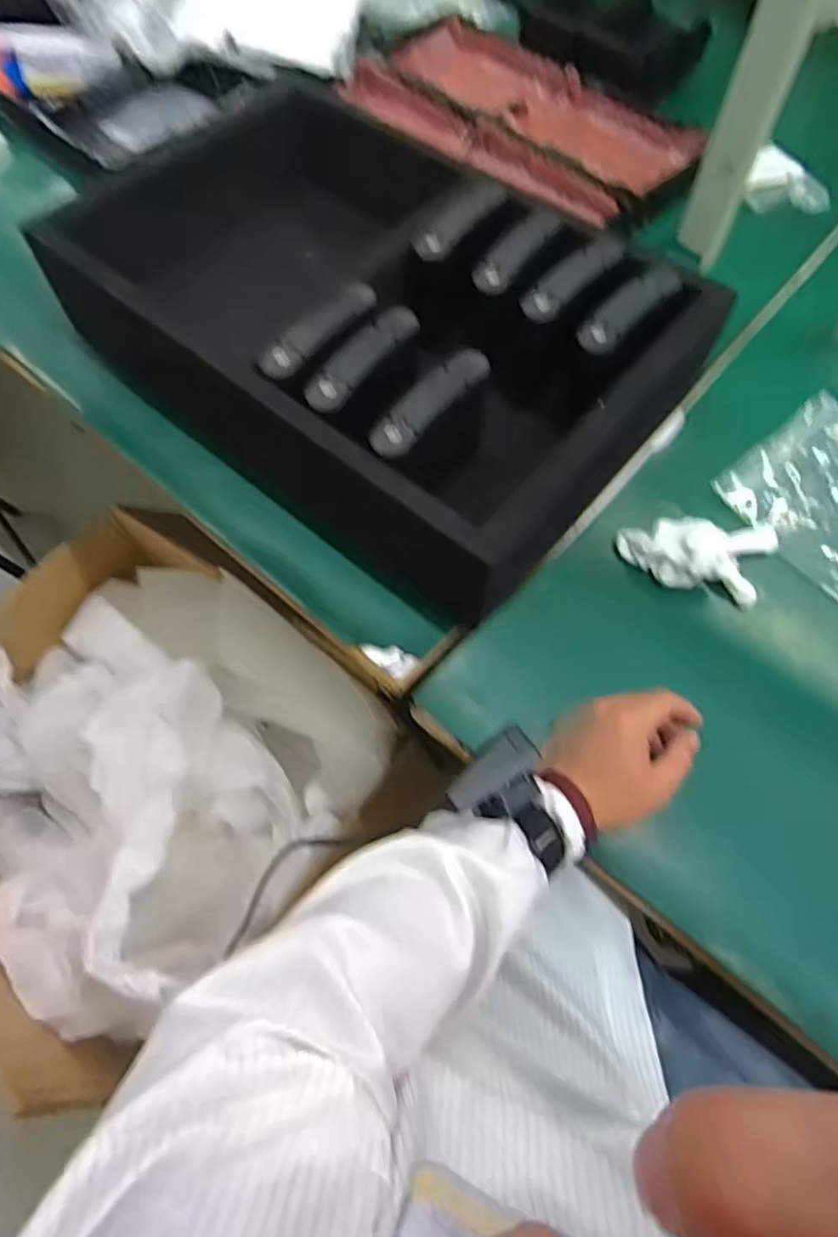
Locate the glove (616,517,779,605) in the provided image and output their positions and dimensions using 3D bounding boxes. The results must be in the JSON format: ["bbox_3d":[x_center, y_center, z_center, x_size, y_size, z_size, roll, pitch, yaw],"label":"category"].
[{"bbox_3d":[0.249,-0.054,0.567,0.142,0.048,0.077,5,65,2],"label":"glove"}]

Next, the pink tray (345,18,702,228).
[{"bbox_3d":[0.125,-0.672,0.865,0.502,0.043,0.266,42,71,18],"label":"pink tray"}]

